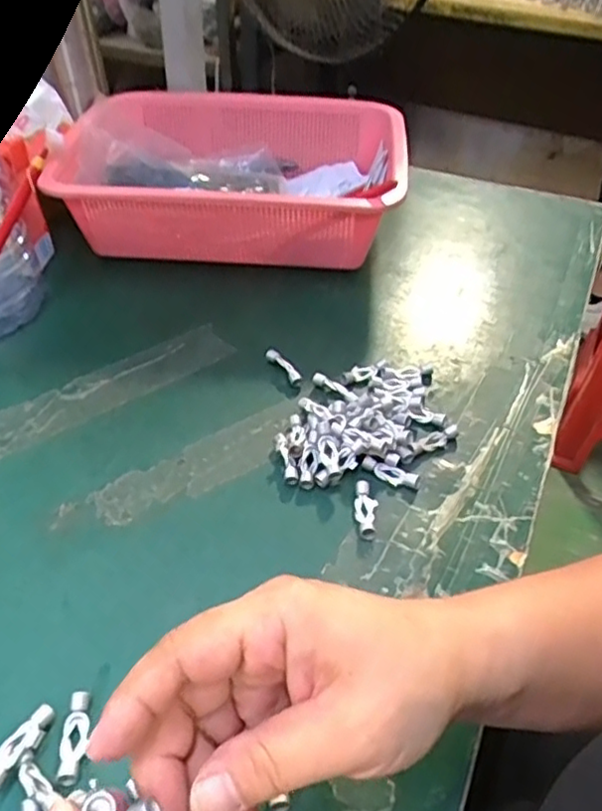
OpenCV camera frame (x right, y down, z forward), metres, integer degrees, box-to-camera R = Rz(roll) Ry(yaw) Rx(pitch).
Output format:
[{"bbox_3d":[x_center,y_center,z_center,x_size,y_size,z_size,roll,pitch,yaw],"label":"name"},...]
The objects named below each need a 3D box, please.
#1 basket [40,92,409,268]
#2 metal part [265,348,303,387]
[{"bbox_3d":[-0.056,-0.205,0.597,0.290,0.093,0.211,6,43,5],"label":"basket"},{"bbox_3d":[-0.012,-0.028,0.472,0.010,0.008,0.041,-23,49,-25],"label":"metal part"}]

